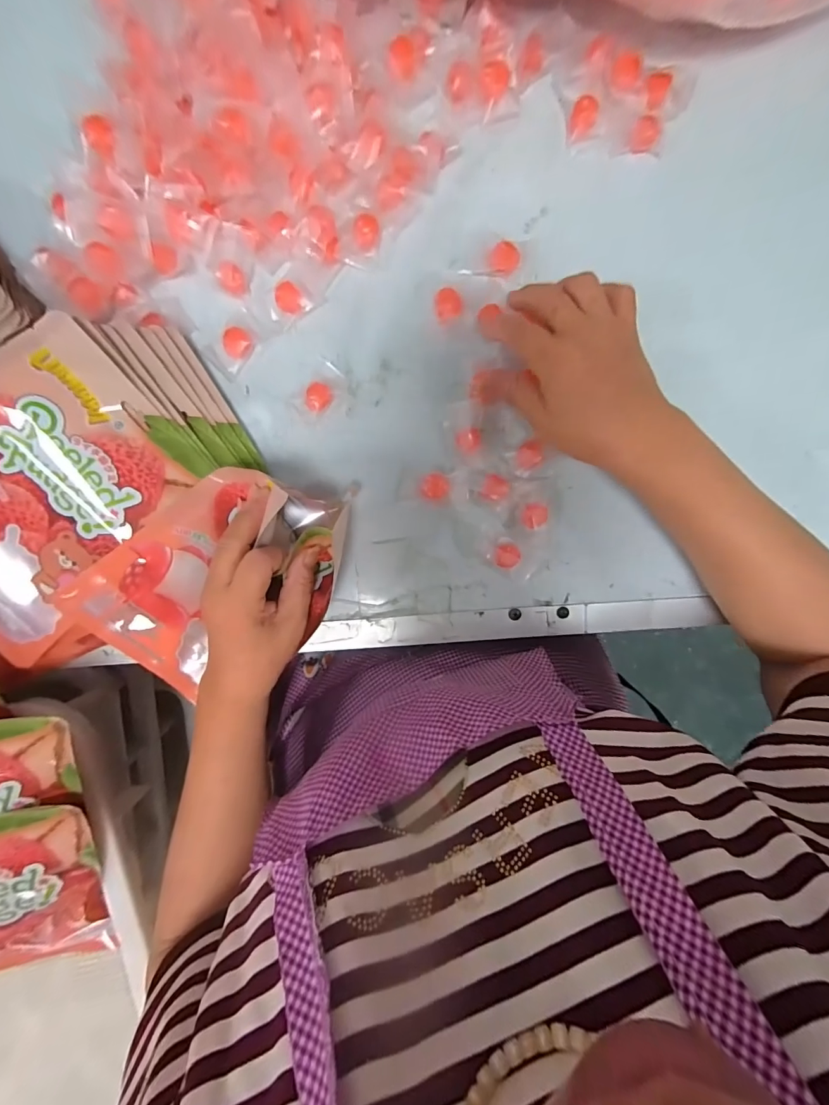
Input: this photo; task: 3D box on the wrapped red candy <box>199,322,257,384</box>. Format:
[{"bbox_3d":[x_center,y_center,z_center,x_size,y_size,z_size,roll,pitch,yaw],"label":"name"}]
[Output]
[{"bbox_3d":[-0.146,-0.160,0.325,0.031,0.010,0.040,33,92,-1],"label":"wrapped red candy"}]

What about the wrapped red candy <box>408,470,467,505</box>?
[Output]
[{"bbox_3d":[0.018,-0.051,0.332,0.046,0.012,0.026,1,93,0],"label":"wrapped red candy"}]

